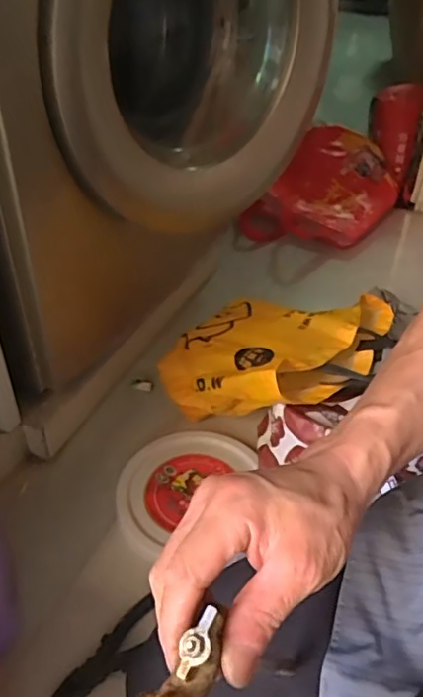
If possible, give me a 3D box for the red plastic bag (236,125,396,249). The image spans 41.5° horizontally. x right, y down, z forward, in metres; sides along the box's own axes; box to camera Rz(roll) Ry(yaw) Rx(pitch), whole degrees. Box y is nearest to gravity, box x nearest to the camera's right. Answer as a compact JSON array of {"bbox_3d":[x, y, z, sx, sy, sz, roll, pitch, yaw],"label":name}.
[{"bbox_3d":[0.301,-0.406,1.460,0.264,0.215,0.407,24,44,25],"label":"red plastic bag"}]

